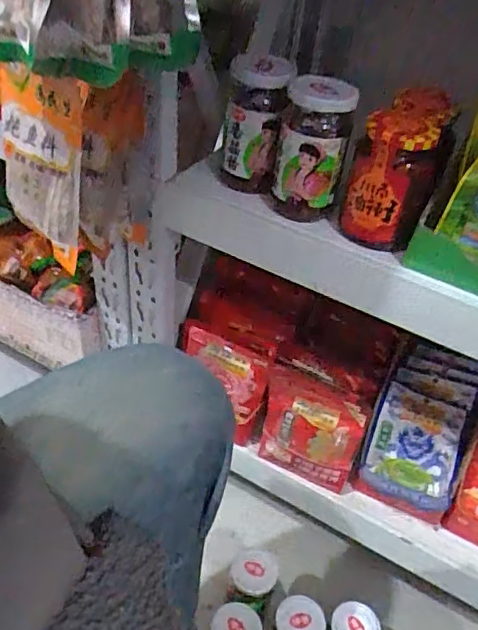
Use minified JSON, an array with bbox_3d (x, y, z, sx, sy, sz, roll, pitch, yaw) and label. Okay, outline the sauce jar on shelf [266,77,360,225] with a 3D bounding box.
[{"bbox_3d":[0.061,-0.143,0.503,0.054,0.118,0.053,4,42,-4],"label":"sauce jar on shelf"}]

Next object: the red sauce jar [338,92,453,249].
[{"bbox_3d":[0.143,-0.124,0.494,0.077,0.113,0.085,22,44,16],"label":"red sauce jar"}]

